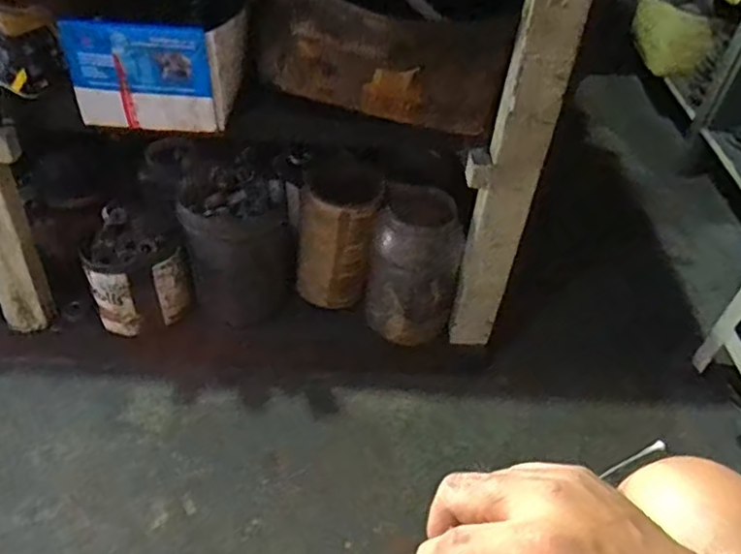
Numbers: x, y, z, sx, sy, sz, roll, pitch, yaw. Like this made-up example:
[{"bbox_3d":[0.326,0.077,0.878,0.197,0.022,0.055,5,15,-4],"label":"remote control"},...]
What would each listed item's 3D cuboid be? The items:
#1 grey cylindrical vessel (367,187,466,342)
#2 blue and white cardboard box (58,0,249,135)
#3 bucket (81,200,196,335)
[{"bbox_3d":[0.070,-0.031,1.044,0.134,0.250,0.138,5,44,-1],"label":"grey cylindrical vessel"},{"bbox_3d":[-0.272,-0.341,0.907,0.203,0.152,0.276,4,44,-2],"label":"blue and white cardboard box"},{"bbox_3d":[-0.376,0.006,1.043,0.129,0.205,0.127,25,47,19],"label":"bucket"}]

